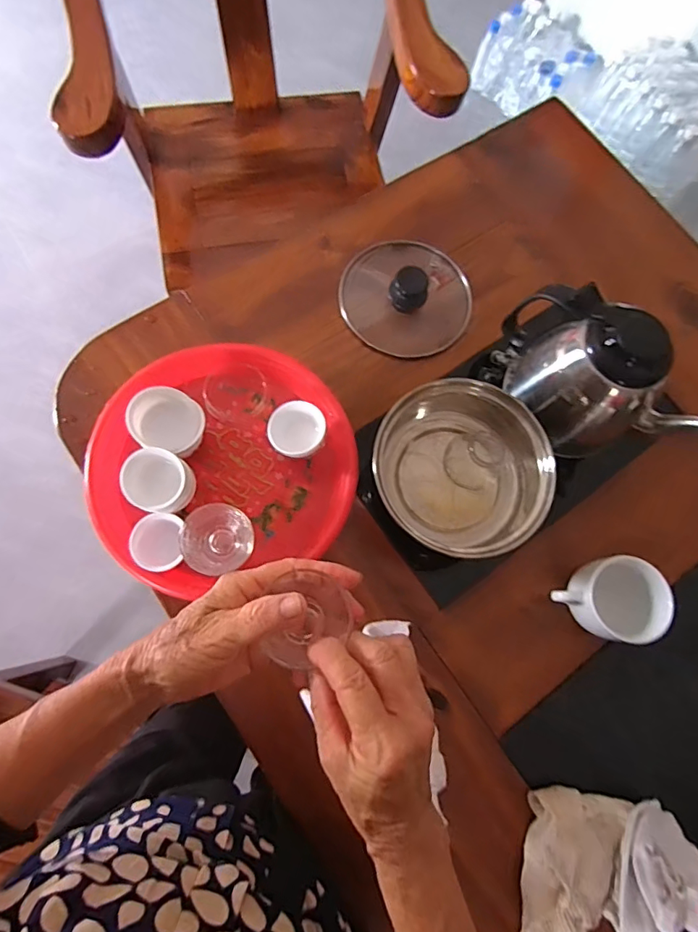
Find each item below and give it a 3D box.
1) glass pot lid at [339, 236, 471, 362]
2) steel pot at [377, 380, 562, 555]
[{"bbox_3d":[0.065,-0.195,0.573,0.151,0.054,0.138,1,75,-4],"label":"glass pot lid"},{"bbox_3d":[0.121,-0.005,0.493,0.171,0.079,0.179,1,75,-4],"label":"steel pot"}]

